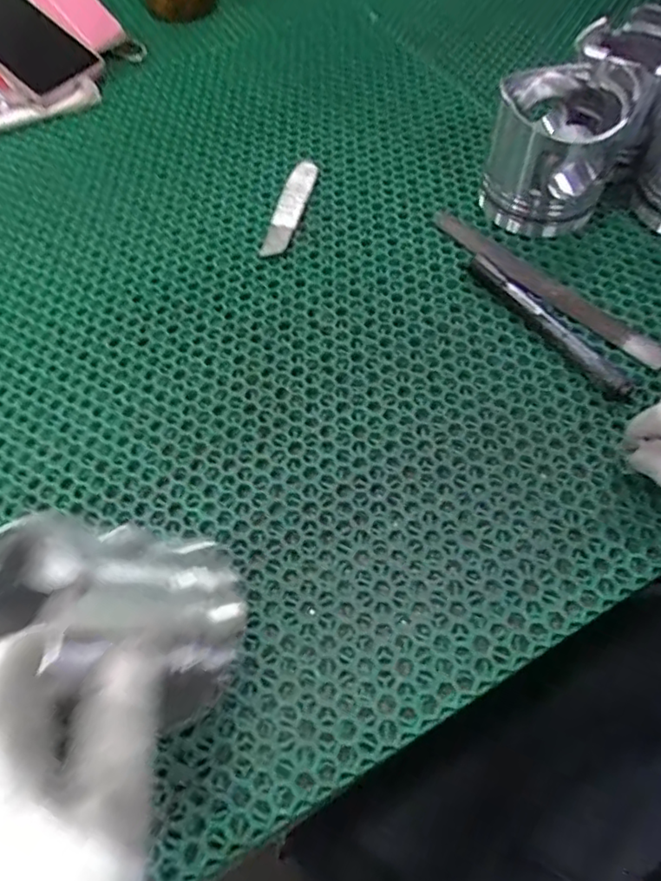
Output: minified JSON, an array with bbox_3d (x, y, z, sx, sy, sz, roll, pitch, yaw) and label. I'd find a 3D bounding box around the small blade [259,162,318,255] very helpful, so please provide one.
[{"bbox_3d":[-0.032,-0.195,0.500,0.025,0.012,0.108,12,61,10],"label":"small blade"}]

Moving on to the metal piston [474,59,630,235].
[{"bbox_3d":[0.170,-0.228,0.465,0.087,0.092,0.099,14,61,11],"label":"metal piston"}]

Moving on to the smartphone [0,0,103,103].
[{"bbox_3d":[-0.303,-0.399,0.600,0.168,0.015,0.081,44,75,12],"label":"smartphone"}]

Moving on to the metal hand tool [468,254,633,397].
[{"bbox_3d":[0.151,-0.084,0.425,0.020,0.015,0.147,-32,63,-15],"label":"metal hand tool"}]

